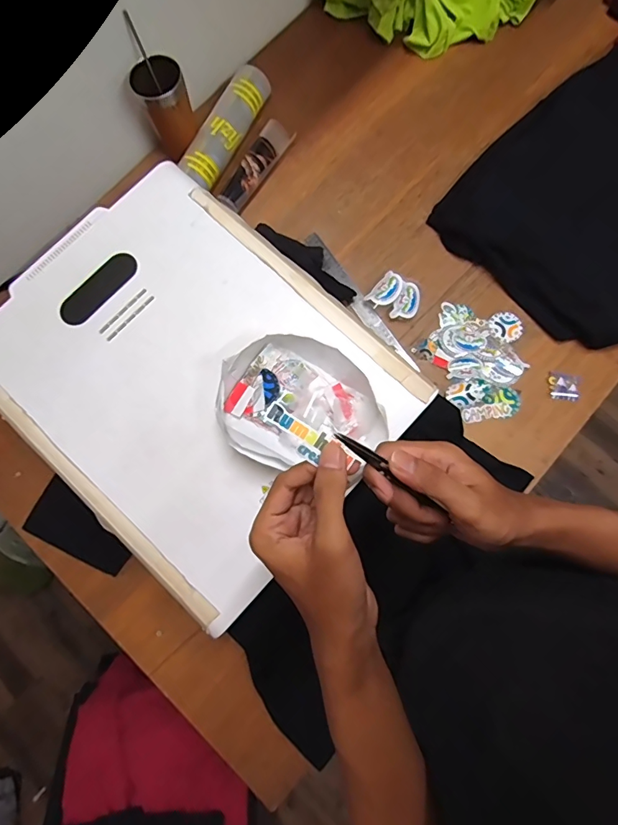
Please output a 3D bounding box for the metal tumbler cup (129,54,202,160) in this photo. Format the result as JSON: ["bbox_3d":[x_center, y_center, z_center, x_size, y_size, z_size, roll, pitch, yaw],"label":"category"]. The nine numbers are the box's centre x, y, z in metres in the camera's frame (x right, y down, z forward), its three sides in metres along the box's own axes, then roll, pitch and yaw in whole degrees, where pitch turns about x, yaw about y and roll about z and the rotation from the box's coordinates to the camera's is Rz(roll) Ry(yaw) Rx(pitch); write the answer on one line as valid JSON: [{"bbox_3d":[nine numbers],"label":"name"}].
[{"bbox_3d":[-0.236,-0.509,0.748,0.073,0.114,0.077,0,78,1],"label":"metal tumbler cup"}]

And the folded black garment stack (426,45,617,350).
[{"bbox_3d":[0.514,-0.391,0.768,0.377,0.074,0.549,42,82,9],"label":"folded black garment stack"}]

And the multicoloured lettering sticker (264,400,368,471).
[{"bbox_3d":[0.003,0.020,0.302,0.074,0.006,0.022,32,80,-9],"label":"multicoloured lettering sticker"}]

